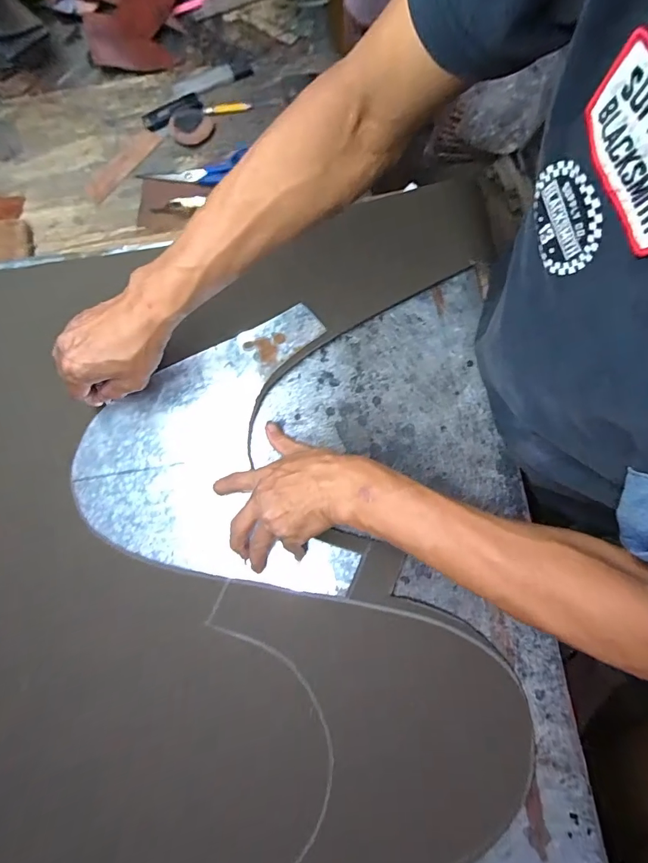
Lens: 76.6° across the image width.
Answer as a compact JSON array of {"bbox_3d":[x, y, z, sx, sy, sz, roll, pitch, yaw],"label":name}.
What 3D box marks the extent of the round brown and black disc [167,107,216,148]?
[{"bbox_3d":[-0.175,-0.402,0.538,0.054,0.007,0.057,0,76,0],"label":"round brown and black disc"}]

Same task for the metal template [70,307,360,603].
[{"bbox_3d":[-0.123,0.029,0.432,0.263,0.012,0.286,-8,79,-1],"label":"metal template"}]

